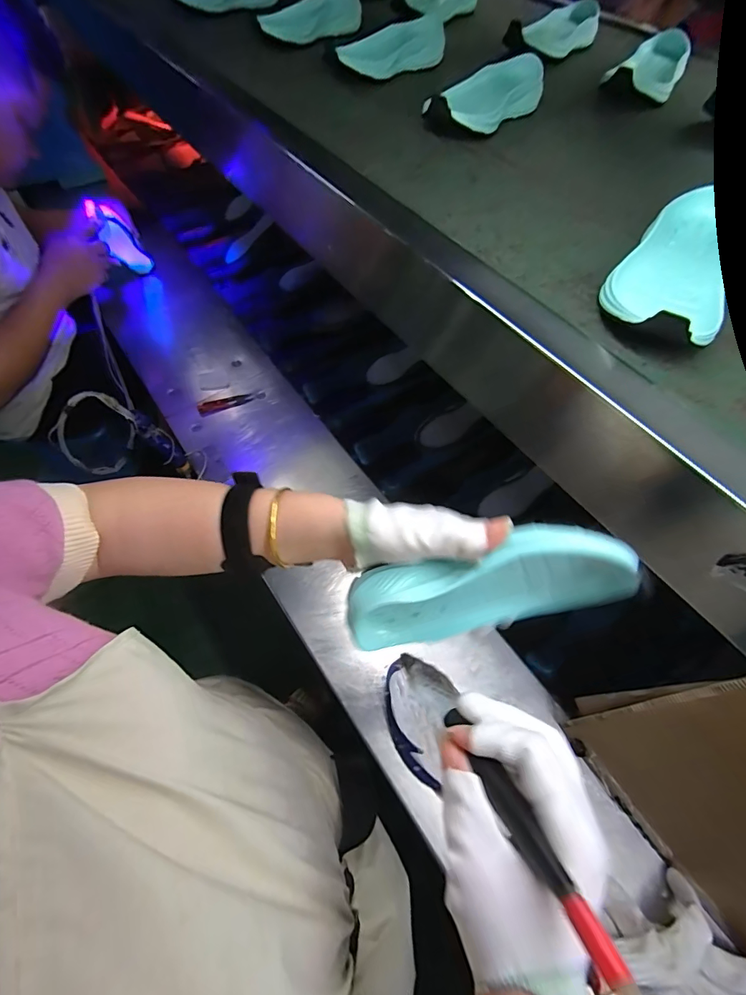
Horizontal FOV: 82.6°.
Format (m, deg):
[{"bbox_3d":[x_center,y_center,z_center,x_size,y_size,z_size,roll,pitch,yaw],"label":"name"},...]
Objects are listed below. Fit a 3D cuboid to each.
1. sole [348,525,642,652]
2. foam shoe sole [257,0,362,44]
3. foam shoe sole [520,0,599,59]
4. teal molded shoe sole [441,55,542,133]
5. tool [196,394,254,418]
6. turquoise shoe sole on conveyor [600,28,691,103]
[{"bbox_3d":[0.072,0.066,0.292,0.190,0.077,0.042,-19,59,20],"label":"sole"},{"bbox_3d":[-0.088,-0.732,0.643,0.176,0.034,0.054,-36,68,-21],"label":"foam shoe sole"},{"bbox_3d":[0.298,-0.736,0.669,0.089,0.041,0.159,28,62,12],"label":"foam shoe sole"},{"bbox_3d":[0.136,-0.481,0.507,0.078,0.049,0.185,38,59,21],"label":"teal molded shoe sole"},{"bbox_3d":[-0.280,-0.178,0.803,0.100,0.007,0.027,-15,62,-12],"label":"tool"},{"bbox_3d":[0.380,-0.590,0.583,0.086,0.047,0.184,27,56,14],"label":"turquoise shoe sole on conveyor"}]

